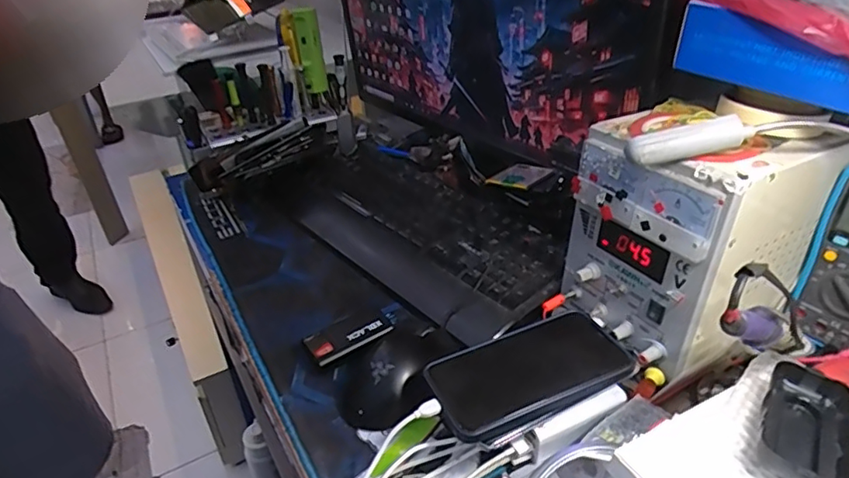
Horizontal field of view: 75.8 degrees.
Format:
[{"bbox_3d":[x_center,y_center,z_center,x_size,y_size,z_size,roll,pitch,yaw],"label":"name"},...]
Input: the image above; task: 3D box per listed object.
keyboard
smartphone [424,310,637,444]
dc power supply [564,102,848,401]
[{"bbox_3d":[-0.024,-0.025,0.710,0.182,0.024,0.444,-27,39,-29],"label":"keyboard"},{"bbox_3d":[0.086,0.106,0.447,0.159,0.010,0.083,-17,35,-16],"label":"smartphone"},{"bbox_3d":[0.246,-0.014,0.498,0.183,0.180,0.139,-21,36,-22],"label":"dc power supply"}]

